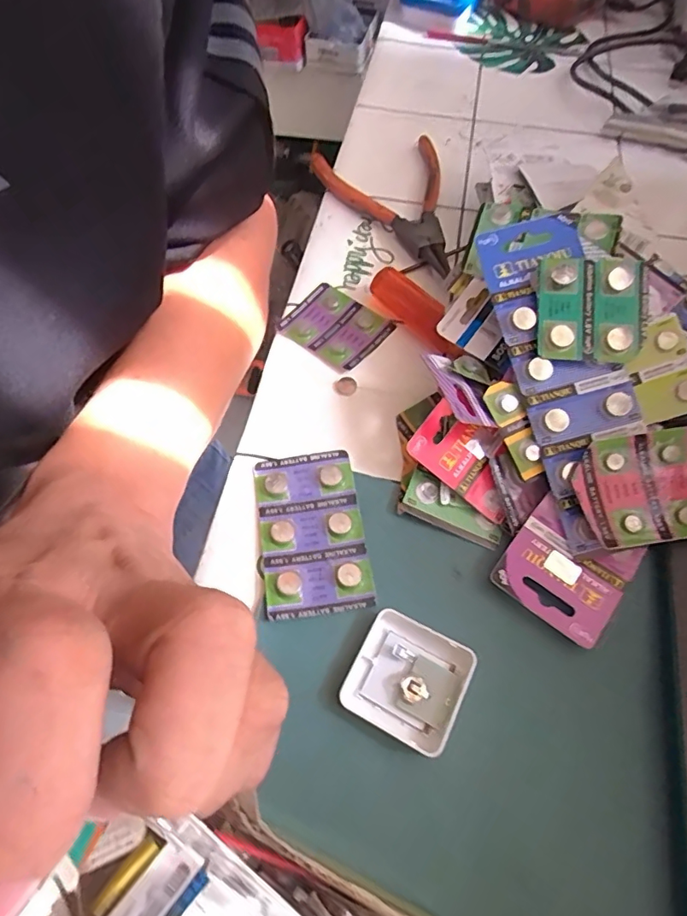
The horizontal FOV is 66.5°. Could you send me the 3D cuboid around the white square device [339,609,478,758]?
[{"bbox_3d":[0.027,0.093,0.221,0.046,0.012,0.045,26,64,14],"label":"white square device"}]

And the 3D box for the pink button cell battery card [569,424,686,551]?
[{"bbox_3d":[0.151,0.011,0.238,0.088,0.007,0.050,-8,81,-3],"label":"pink button cell battery card"}]

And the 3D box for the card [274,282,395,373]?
[{"bbox_3d":[-0.006,-0.081,0.326,0.059,0.007,0.050,36,67,19],"label":"card"}]

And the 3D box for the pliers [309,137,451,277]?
[{"bbox_3d":[0.039,-0.179,0.375,0.091,0.019,0.147,-14,62,-7],"label":"pliers"}]

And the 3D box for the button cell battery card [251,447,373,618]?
[{"bbox_3d":[-0.016,0.035,0.257,0.050,0.007,0.081,-9,61,-4],"label":"button cell battery card"}]

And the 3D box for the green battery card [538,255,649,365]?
[{"bbox_3d":[0.119,-0.072,0.249,0.050,0.009,0.052,1,81,5],"label":"green battery card"}]

